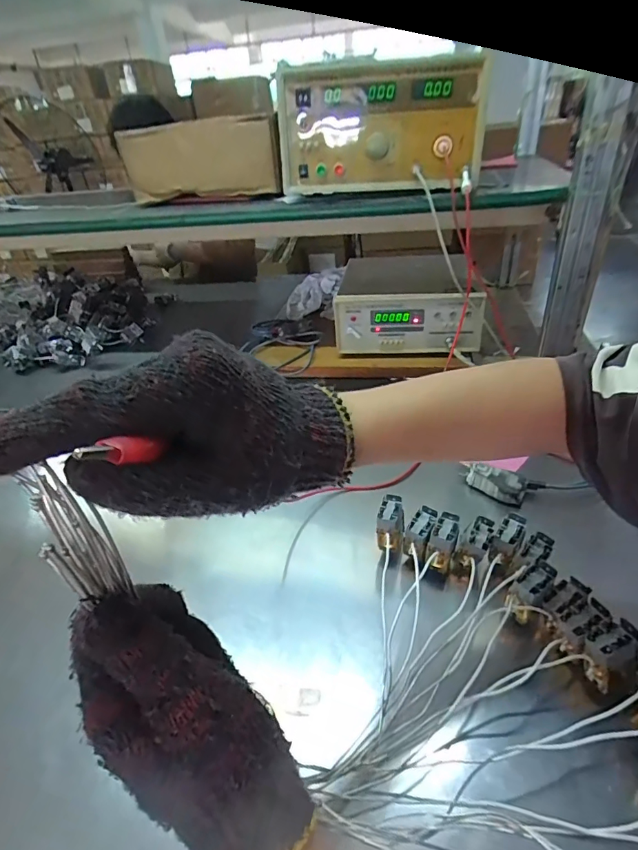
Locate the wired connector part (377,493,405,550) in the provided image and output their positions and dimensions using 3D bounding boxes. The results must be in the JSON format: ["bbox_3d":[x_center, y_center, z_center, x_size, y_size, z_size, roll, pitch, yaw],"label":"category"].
[{"bbox_3d":[0.078,0.107,0.490,0.027,0.061,0.023,6,12,15],"label":"wired connector part"}]

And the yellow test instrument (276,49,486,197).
[{"bbox_3d":[0.107,-0.518,0.782,0.311,0.164,0.318,1,35,8],"label":"yellow test instrument"}]

